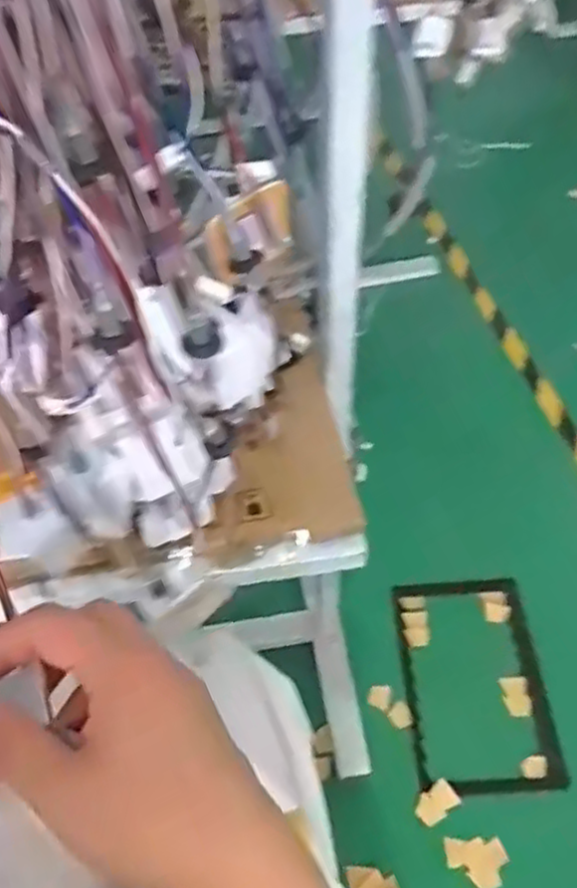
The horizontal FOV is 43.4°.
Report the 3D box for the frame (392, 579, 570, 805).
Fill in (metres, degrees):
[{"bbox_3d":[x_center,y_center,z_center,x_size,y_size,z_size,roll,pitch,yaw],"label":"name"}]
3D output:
[{"bbox_3d":[0.301,0.380,1.177,0.221,0.022,0.352,-5,50,1],"label":"frame"}]

